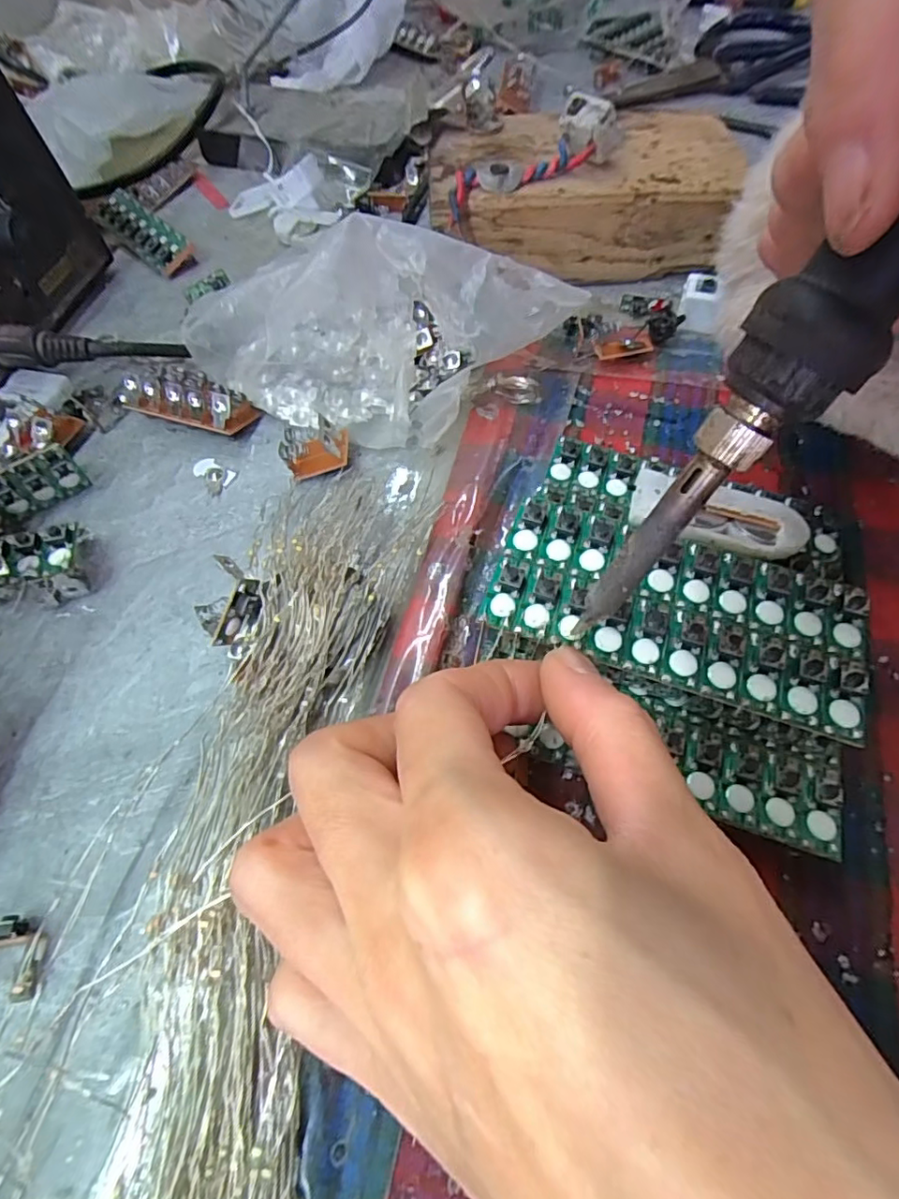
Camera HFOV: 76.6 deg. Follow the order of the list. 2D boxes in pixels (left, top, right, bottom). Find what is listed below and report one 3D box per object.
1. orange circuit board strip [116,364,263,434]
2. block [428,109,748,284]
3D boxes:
[{"bbox_3d":[-0.101,-0.079,0.222,0.046,0.017,0.024,16,62,9],"label":"orange circuit board strip"},{"bbox_3d":[0.062,-0.193,0.267,0.143,0.048,0.084,-4,61,-2],"label":"block"}]

